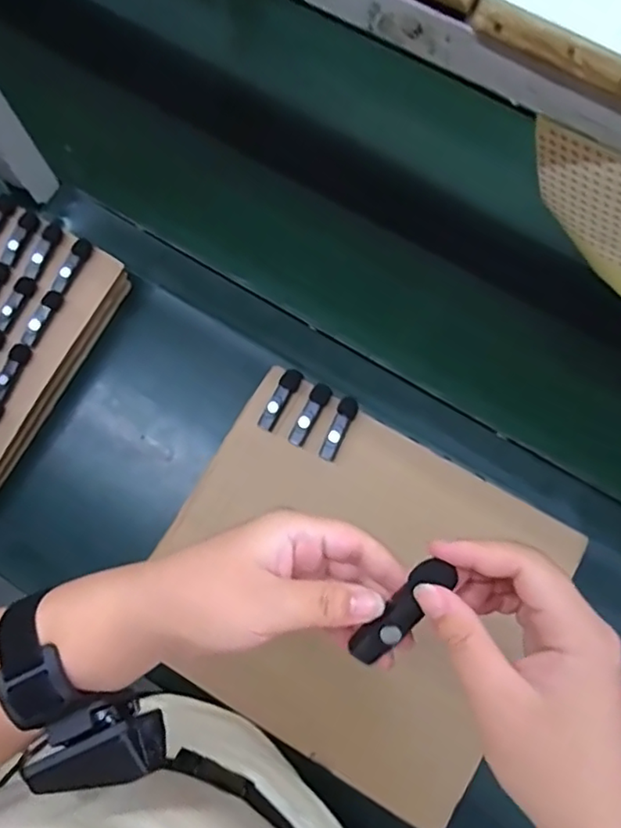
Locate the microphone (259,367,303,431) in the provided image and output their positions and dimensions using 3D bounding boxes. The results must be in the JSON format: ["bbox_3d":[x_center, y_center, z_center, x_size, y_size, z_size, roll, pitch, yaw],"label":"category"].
[{"bbox_3d":[-0.029,-0.015,0.599,0.019,0.011,0.067,26,75,7],"label":"microphone"}]

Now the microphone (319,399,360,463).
[{"bbox_3d":[0.028,0.014,0.590,0.019,0.011,0.065,26,75,7],"label":"microphone"}]

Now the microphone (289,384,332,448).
[{"bbox_3d":[0.000,0.001,0.593,0.018,0.013,0.064,25,75,7],"label":"microphone"}]

